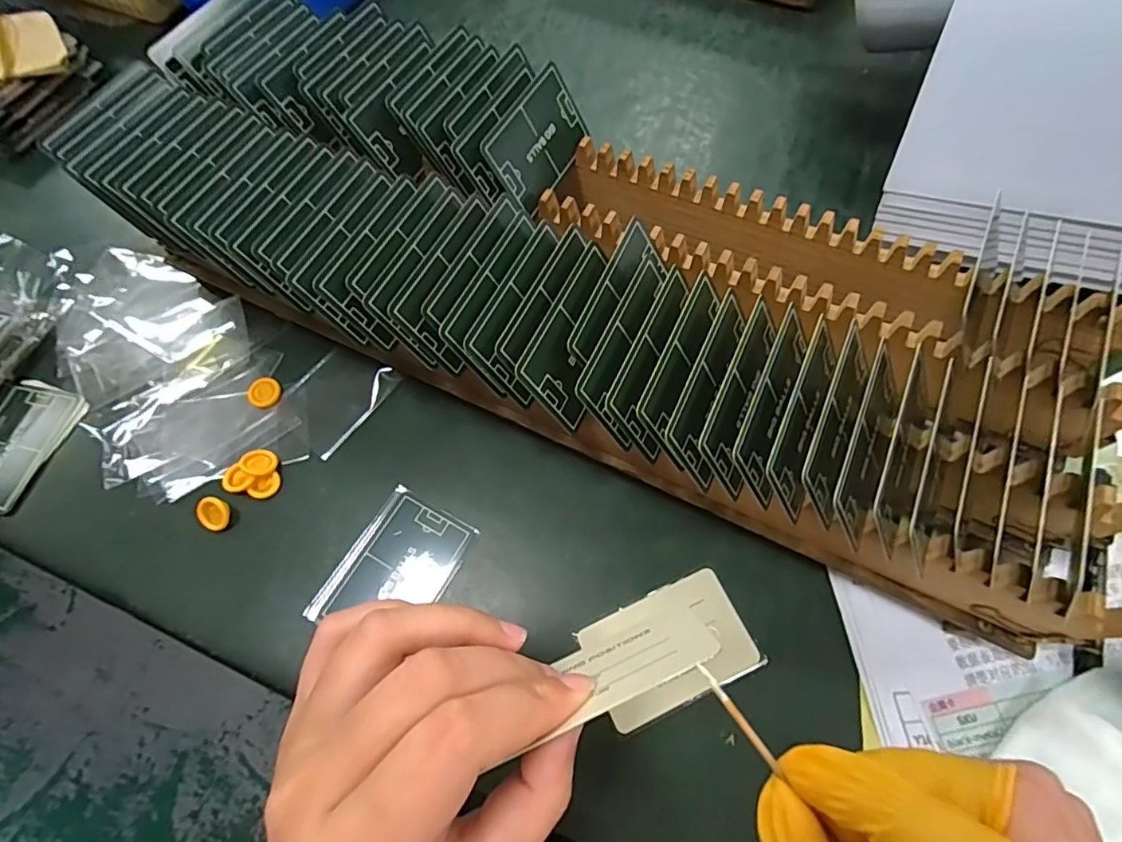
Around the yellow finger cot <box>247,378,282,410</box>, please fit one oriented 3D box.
[{"bbox_3d":[-0.198,-0.020,0.358,0.020,0.007,0.021,-1,66,3],"label":"yellow finger cot"}]

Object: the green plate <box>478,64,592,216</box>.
[{"bbox_3d":[-0.011,-0.167,0.320,0.010,0.048,0.082,10,61,43],"label":"green plate"}]

